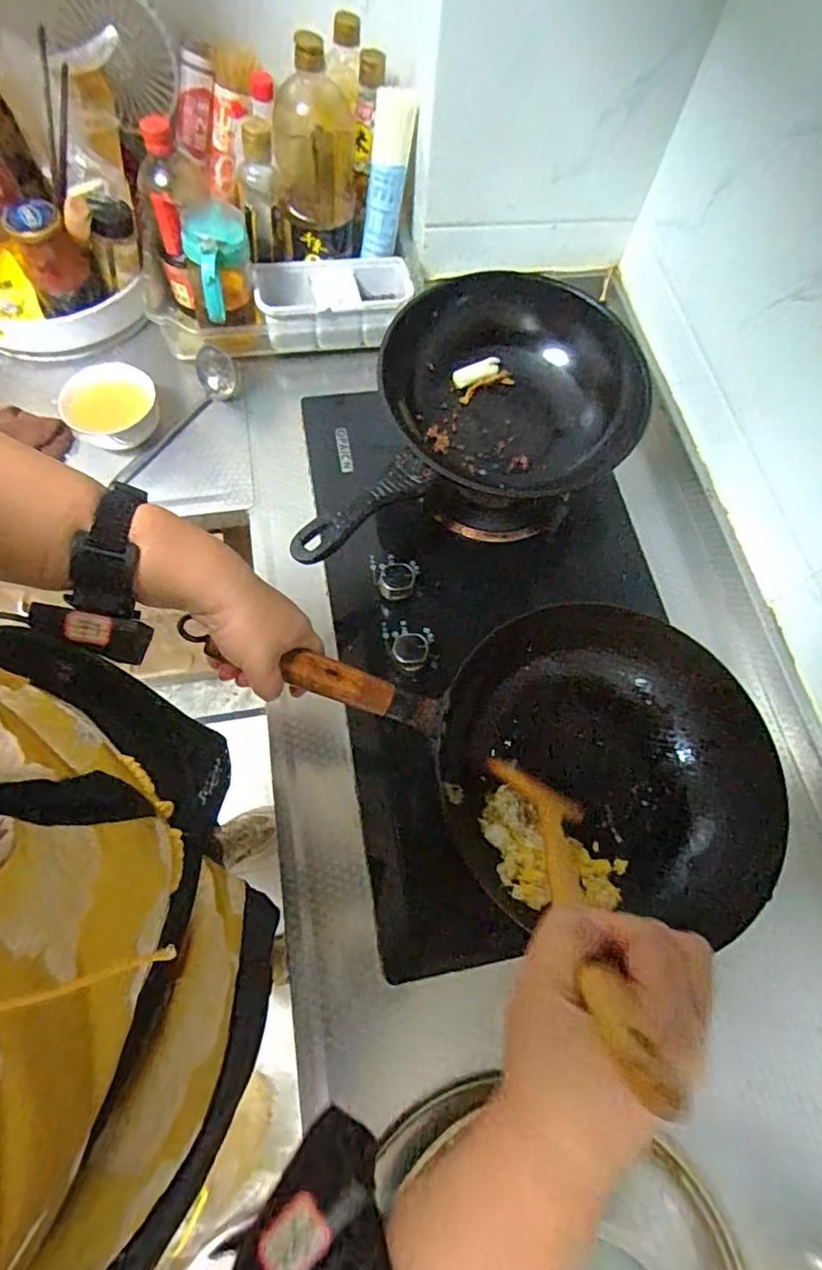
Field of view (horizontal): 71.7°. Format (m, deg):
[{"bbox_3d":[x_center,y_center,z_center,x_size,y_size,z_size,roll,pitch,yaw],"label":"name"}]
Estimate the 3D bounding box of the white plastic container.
[{"bbox_3d":[-0.108,-0.480,0.823,0.217,0.065,0.107,-9,71,-6],"label":"white plastic container"}]

